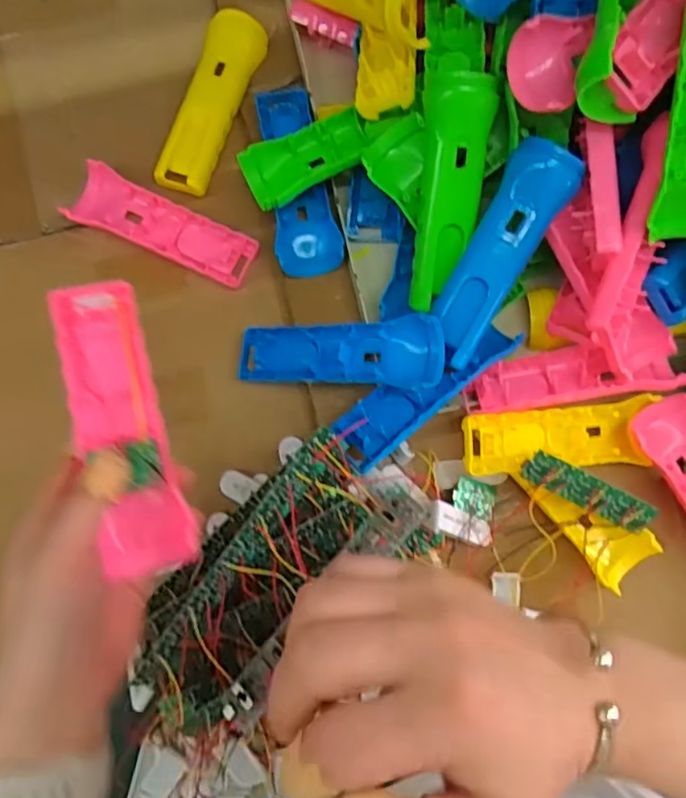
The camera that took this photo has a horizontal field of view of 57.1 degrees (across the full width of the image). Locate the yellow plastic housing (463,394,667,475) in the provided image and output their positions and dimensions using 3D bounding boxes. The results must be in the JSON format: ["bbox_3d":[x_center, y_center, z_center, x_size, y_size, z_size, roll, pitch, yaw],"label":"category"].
[{"bbox_3d":[0.157,0.028,0.453,0.144,0.019,0.046,-7,81,-3],"label":"yellow plastic housing"}]

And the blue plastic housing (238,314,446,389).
[{"bbox_3d":[-0.006,-0.033,0.457,0.157,0.021,0.046,0,80,19],"label":"blue plastic housing"}]

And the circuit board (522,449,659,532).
[{"bbox_3d":[0.176,0.067,0.449,0.104,0.006,0.024,26,108,-9],"label":"circuit board"}]

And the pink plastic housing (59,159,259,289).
[{"bbox_3d":[-0.143,-0.136,0.510,0.147,0.025,0.047,24,81,2],"label":"pink plastic housing"}]

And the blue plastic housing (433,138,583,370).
[{"bbox_3d":[0.105,-0.098,0.429,0.044,0.016,0.152,27,108,3],"label":"blue plastic housing"}]

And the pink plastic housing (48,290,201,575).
[{"bbox_3d":[-0.116,0.012,0.330,0.043,0.018,0.156,-17,81,-4],"label":"pink plastic housing"}]

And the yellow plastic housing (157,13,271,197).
[{"bbox_3d":[-0.107,-0.244,0.515,0.043,0.020,0.156,18,81,1],"label":"yellow plastic housing"}]

